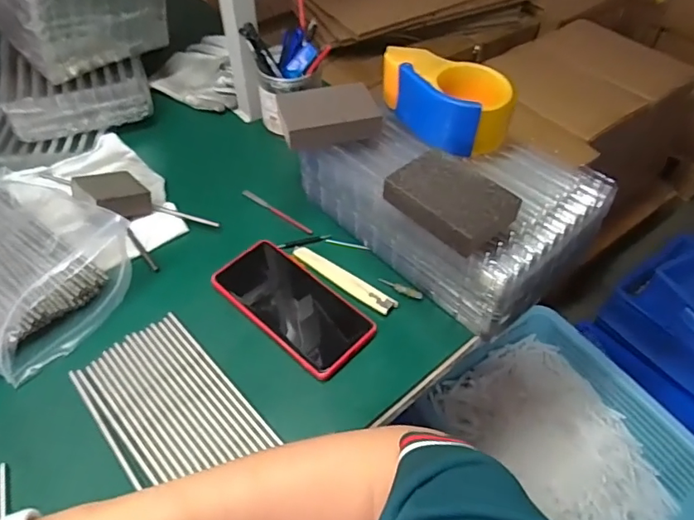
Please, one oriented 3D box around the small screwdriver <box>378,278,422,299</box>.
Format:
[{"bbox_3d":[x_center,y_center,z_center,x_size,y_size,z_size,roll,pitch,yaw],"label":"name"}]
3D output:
[{"bbox_3d":[0.054,0.029,0.532,0.048,0.005,0.009,25,54,17],"label":"small screwdriver"}]

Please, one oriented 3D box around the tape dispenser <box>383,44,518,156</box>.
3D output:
[{"bbox_3d":[0.096,-0.164,0.532,0.140,0.062,0.067,32,56,22],"label":"tape dispenser"}]

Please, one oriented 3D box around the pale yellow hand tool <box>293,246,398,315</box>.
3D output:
[{"bbox_3d":[-0.006,0.019,0.538,0.124,0.006,0.019,32,56,22],"label":"pale yellow hand tool"}]

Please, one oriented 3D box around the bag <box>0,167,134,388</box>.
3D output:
[{"bbox_3d":[-0.365,-0.020,0.536,0.280,0.070,0.161,31,56,21],"label":"bag"}]

